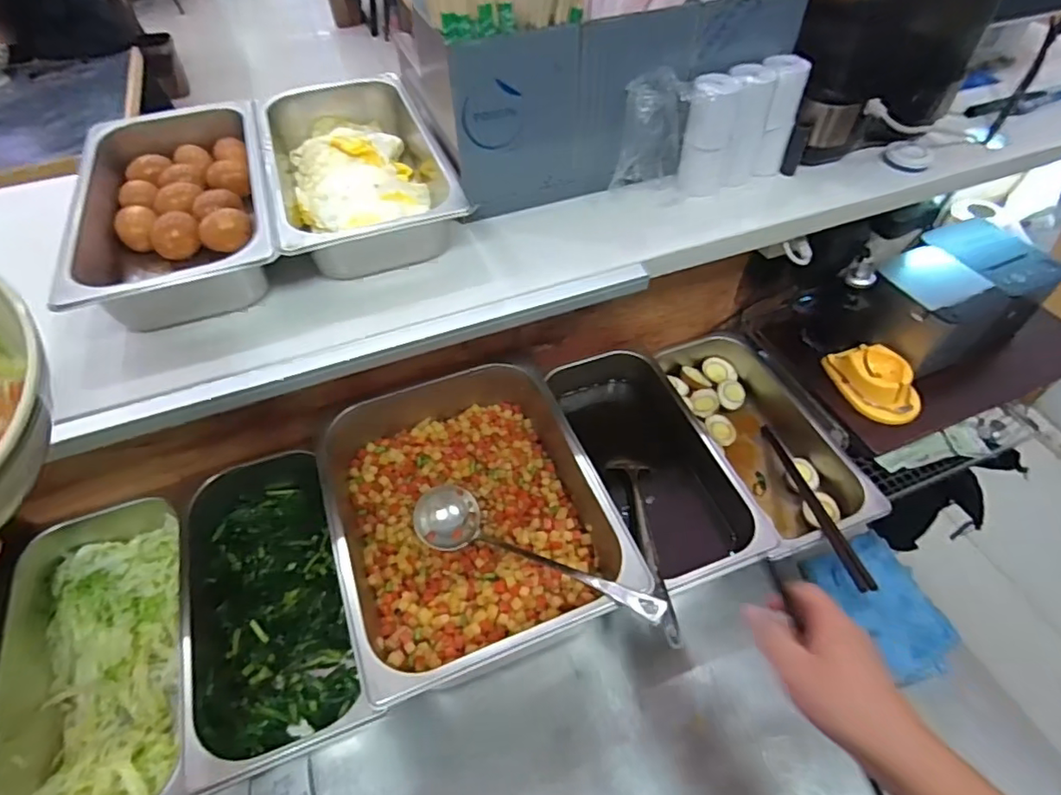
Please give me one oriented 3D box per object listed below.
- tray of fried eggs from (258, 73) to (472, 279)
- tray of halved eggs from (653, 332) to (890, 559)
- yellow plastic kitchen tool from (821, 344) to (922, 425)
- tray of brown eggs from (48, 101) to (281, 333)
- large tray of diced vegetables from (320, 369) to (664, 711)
[{"bbox_3d":[-0.192,-0.243,0.608,0.174,0.064,0.286,-19,54,-14],"label":"tray of fried eggs"},{"bbox_3d":[0.301,0.054,0.754,0.161,0.082,0.323,-11,53,-9],"label":"tray of halved eggs"},{"bbox_3d":[0.428,-0.020,0.700,0.074,0.037,0.112,-14,53,-11],"label":"yellow plastic kitchen tool"},{"bbox_3d":[-0.343,-0.192,0.568,0.168,0.072,0.321,-17,54,-13],"label":"tray of brown eggs"},{"bbox_3d":[-0.072,0.132,0.636,0.262,0.142,0.329,-19,54,-14],"label":"large tray of diced vegetables"}]

